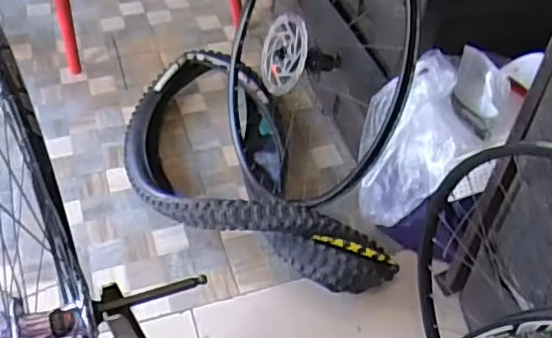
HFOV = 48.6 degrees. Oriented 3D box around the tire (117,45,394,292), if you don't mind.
[{"bbox_3d":[-0.106,-0.018,1.303,0.381,0.133,0.762,-20,53,-20],"label":"tire"}]

